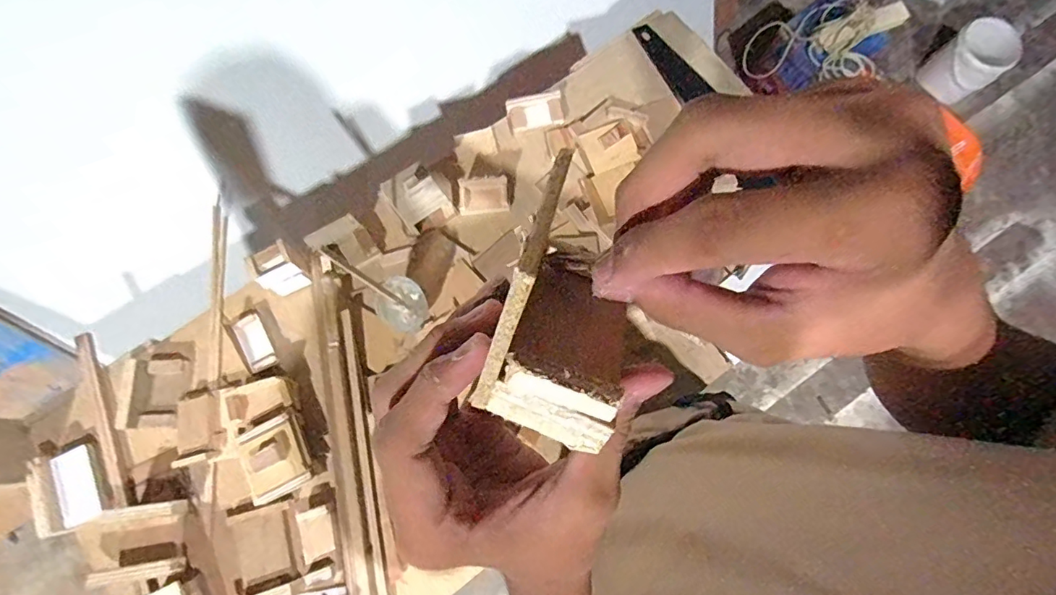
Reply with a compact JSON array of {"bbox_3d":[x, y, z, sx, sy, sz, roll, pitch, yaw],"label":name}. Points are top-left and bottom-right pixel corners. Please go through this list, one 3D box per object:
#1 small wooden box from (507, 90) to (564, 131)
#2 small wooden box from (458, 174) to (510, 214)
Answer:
[{"bbox_3d":[0.012,-0.303,0.815,0.085,0.018,0.057,-10,77,-2],"label":"small wooden box"},{"bbox_3d":[-0.069,-0.161,0.779,0.075,0.026,0.060,-6,98,-3],"label":"small wooden box"}]

